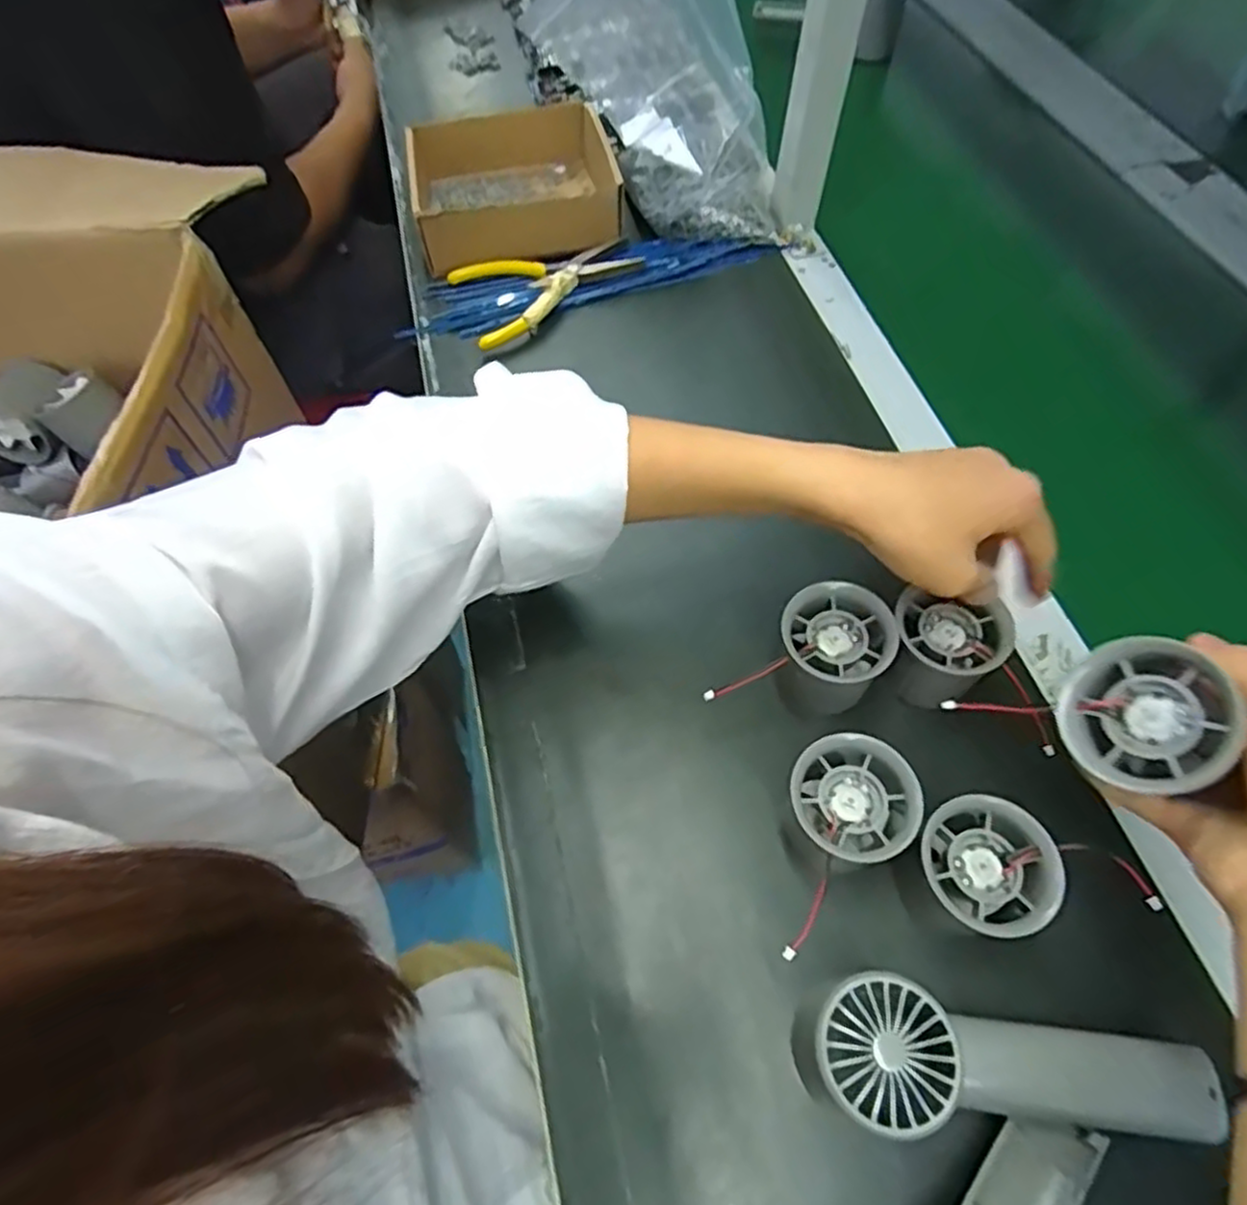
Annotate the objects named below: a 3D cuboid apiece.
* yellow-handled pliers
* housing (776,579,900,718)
[{"bbox_3d":[-0.060,-0.254,0.566,0.137,0.012,0.087,-19,60,-9],"label":"yellow-handled pliers"},{"bbox_3d":[0.110,0.027,0.384,0.052,0.063,0.048,-1,59,2],"label":"housing"}]

